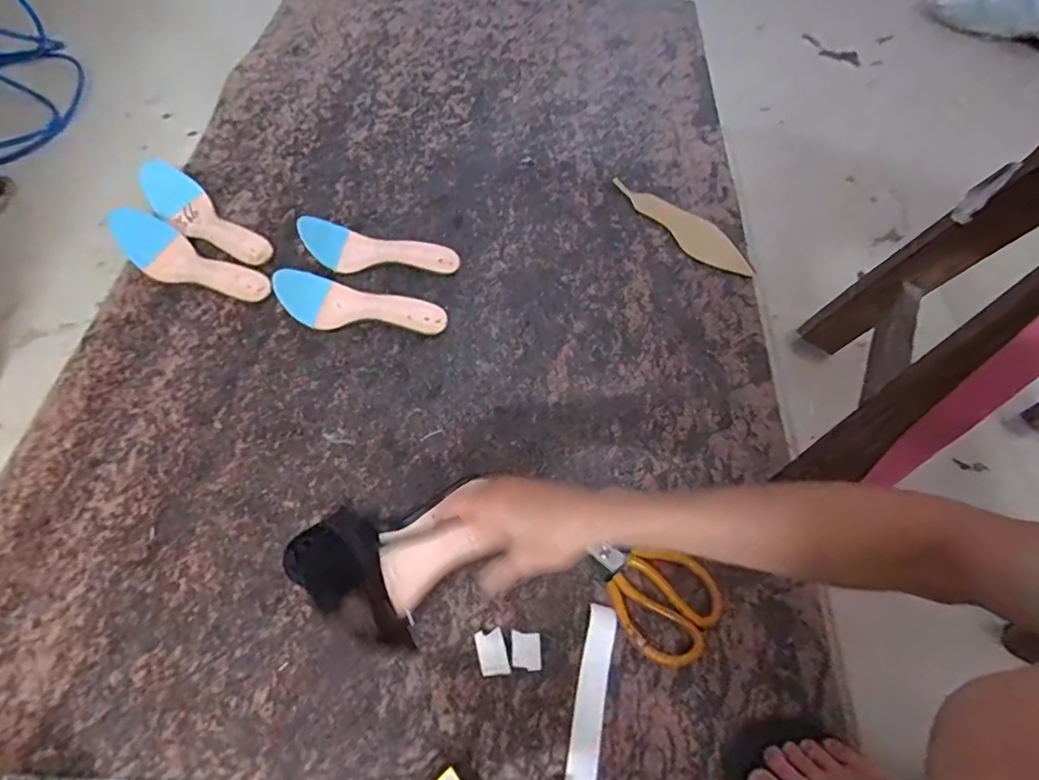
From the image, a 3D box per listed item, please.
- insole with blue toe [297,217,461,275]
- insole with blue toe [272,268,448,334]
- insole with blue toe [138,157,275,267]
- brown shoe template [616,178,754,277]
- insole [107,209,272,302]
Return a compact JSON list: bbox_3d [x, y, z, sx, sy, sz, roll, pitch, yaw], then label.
[{"bbox_3d":[-0.196,-0.209,0.778,0.214,0.060,0.074,-1,60,-3],"label":"insole with blue toe"},{"bbox_3d":[-0.208,-0.122,0.728,0.214,0.063,0.074,0,60,-3],"label":"insole with blue toe"},{"bbox_3d":[-0.467,-0.255,0.799,0.236,0.051,0.075,36,64,17],"label":"insole with blue toe"},{"bbox_3d":[0.261,-0.264,0.861,0.074,0.009,0.260,-33,66,-20],"label":"brown shoe template"},{"bbox_3d":[-0.467,-0.181,0.755,0.238,0.041,0.077,27,62,12],"label":"insole"}]

